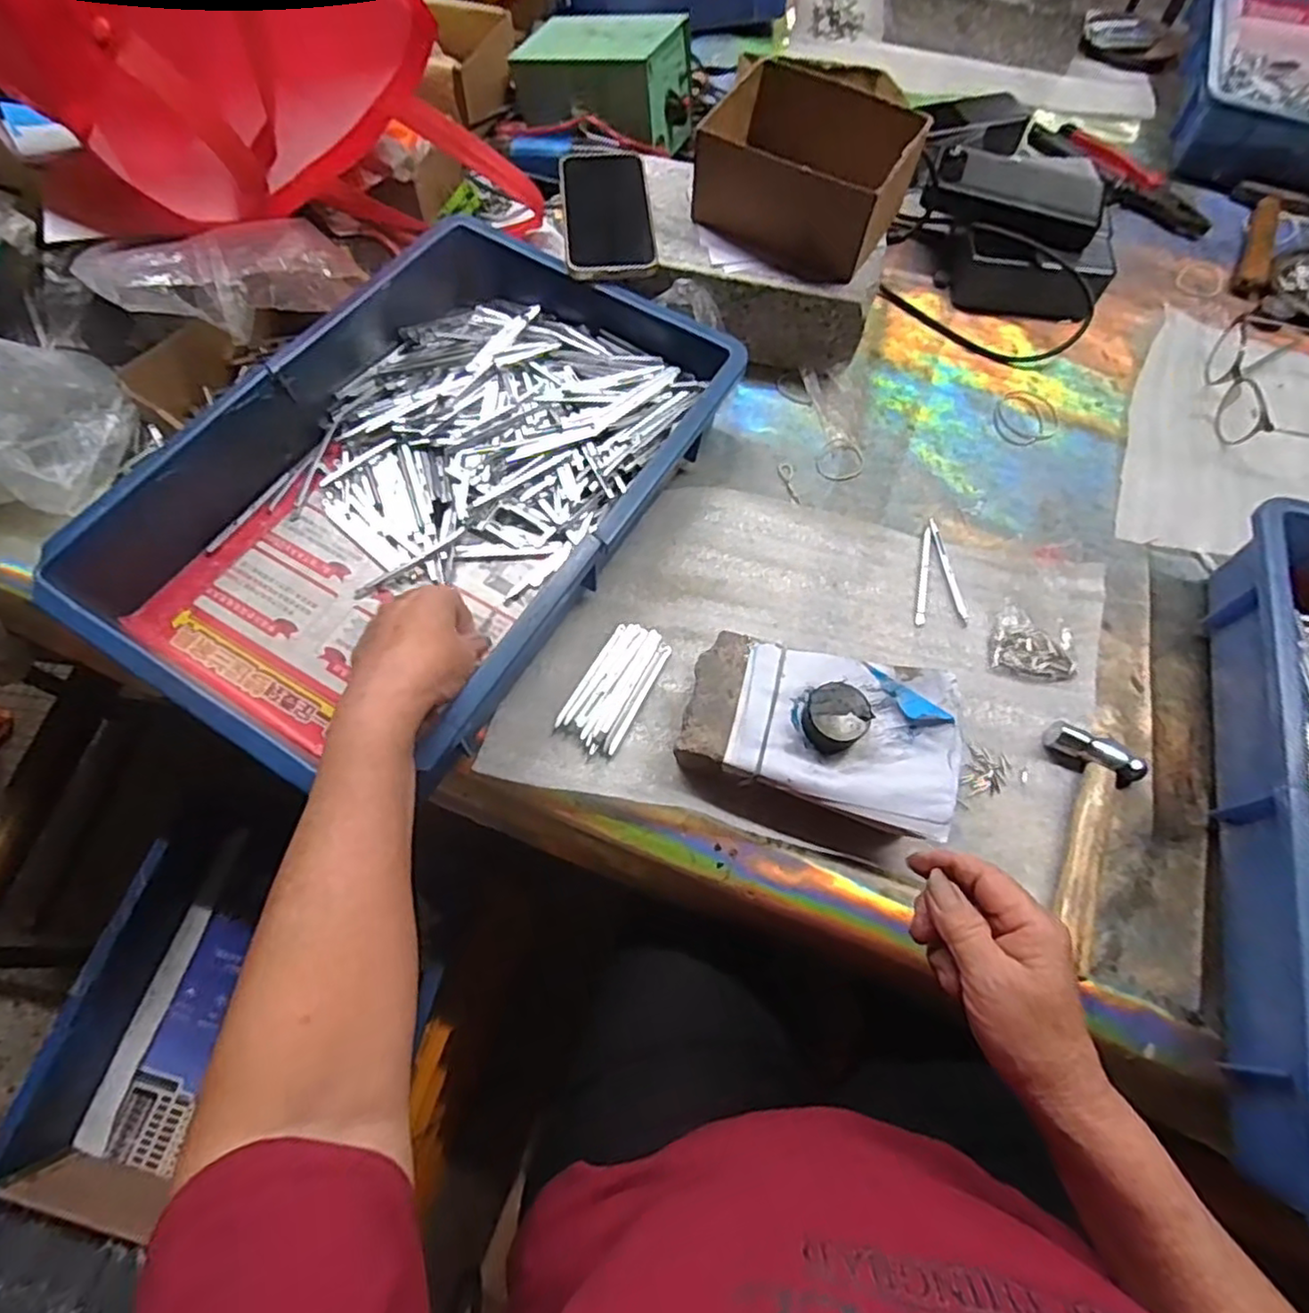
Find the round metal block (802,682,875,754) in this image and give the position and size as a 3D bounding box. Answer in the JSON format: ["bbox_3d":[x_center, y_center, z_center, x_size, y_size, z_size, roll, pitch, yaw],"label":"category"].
[{"bbox_3d":[0.114,0.037,0.418,0.038,0.025,0.038,1,65,-1],"label":"round metal block"}]

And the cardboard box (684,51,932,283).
[{"bbox_3d":[0.120,-0.389,0.538,0.162,0.073,0.134,21,66,8],"label":"cardboard box"}]

